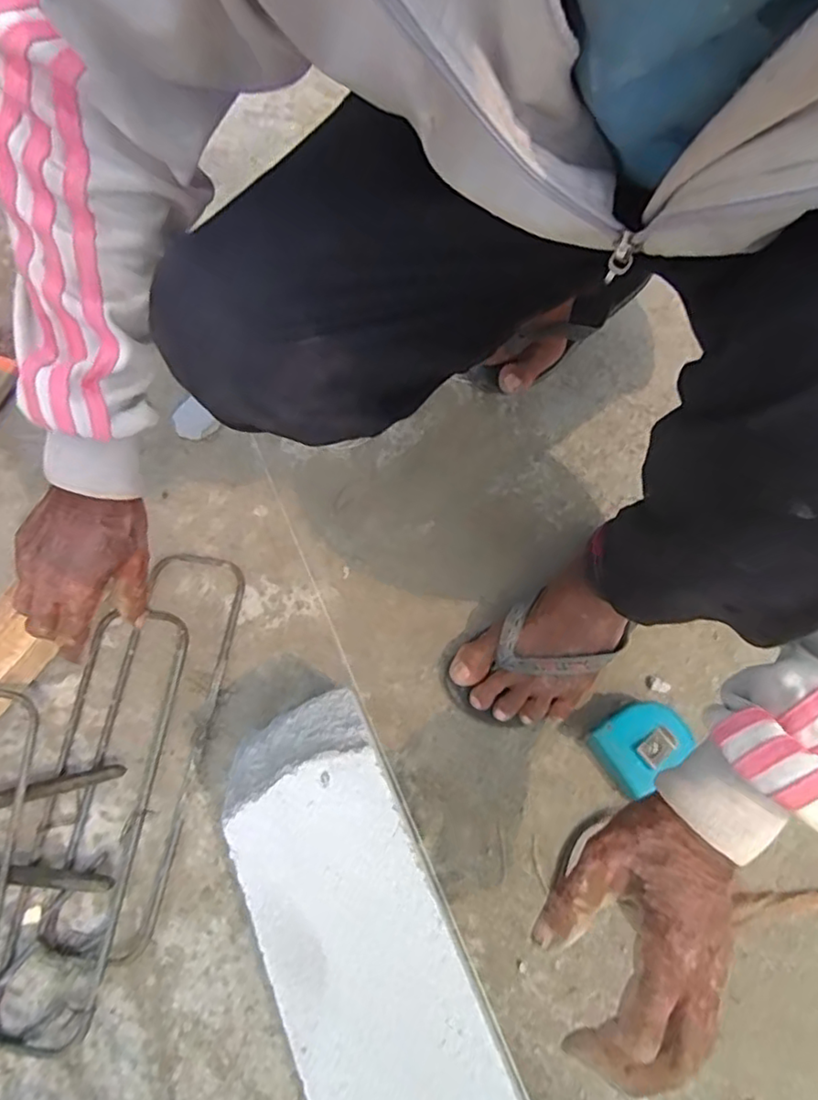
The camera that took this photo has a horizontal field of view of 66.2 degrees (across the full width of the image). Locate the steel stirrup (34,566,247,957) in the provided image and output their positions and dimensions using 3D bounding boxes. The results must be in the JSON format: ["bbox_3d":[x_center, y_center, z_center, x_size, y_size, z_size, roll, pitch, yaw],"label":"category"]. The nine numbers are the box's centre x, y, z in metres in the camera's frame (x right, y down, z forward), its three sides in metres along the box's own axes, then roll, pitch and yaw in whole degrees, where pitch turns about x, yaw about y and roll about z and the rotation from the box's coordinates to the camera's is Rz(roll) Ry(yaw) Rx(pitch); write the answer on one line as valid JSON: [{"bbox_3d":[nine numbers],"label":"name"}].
[{"bbox_3d":[-0.231,0.167,0.559,0.094,0.025,0.346,9,70,3],"label":"steel stirrup"}]

